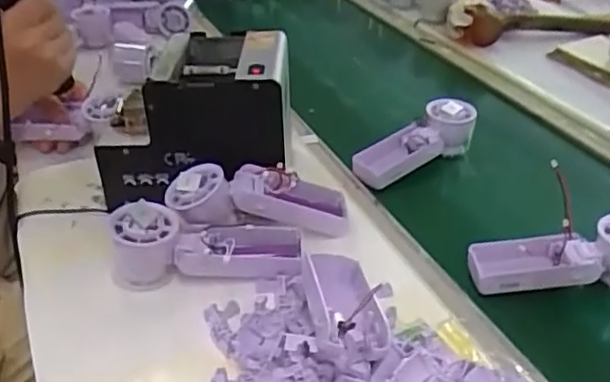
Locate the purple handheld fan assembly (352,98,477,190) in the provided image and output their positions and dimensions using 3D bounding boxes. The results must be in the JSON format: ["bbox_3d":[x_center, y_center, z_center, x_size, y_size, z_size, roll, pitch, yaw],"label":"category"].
[{"bbox_3d":[0.129,-0.058,0.764,0.159,0.067,0.051,-21,40,-30],"label":"purple handheld fan assembly"}]

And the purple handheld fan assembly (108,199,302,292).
[{"bbox_3d":[-0.087,0.045,0.567,0.165,0.056,0.058,0,34,-2],"label":"purple handheld fan assembly"}]

